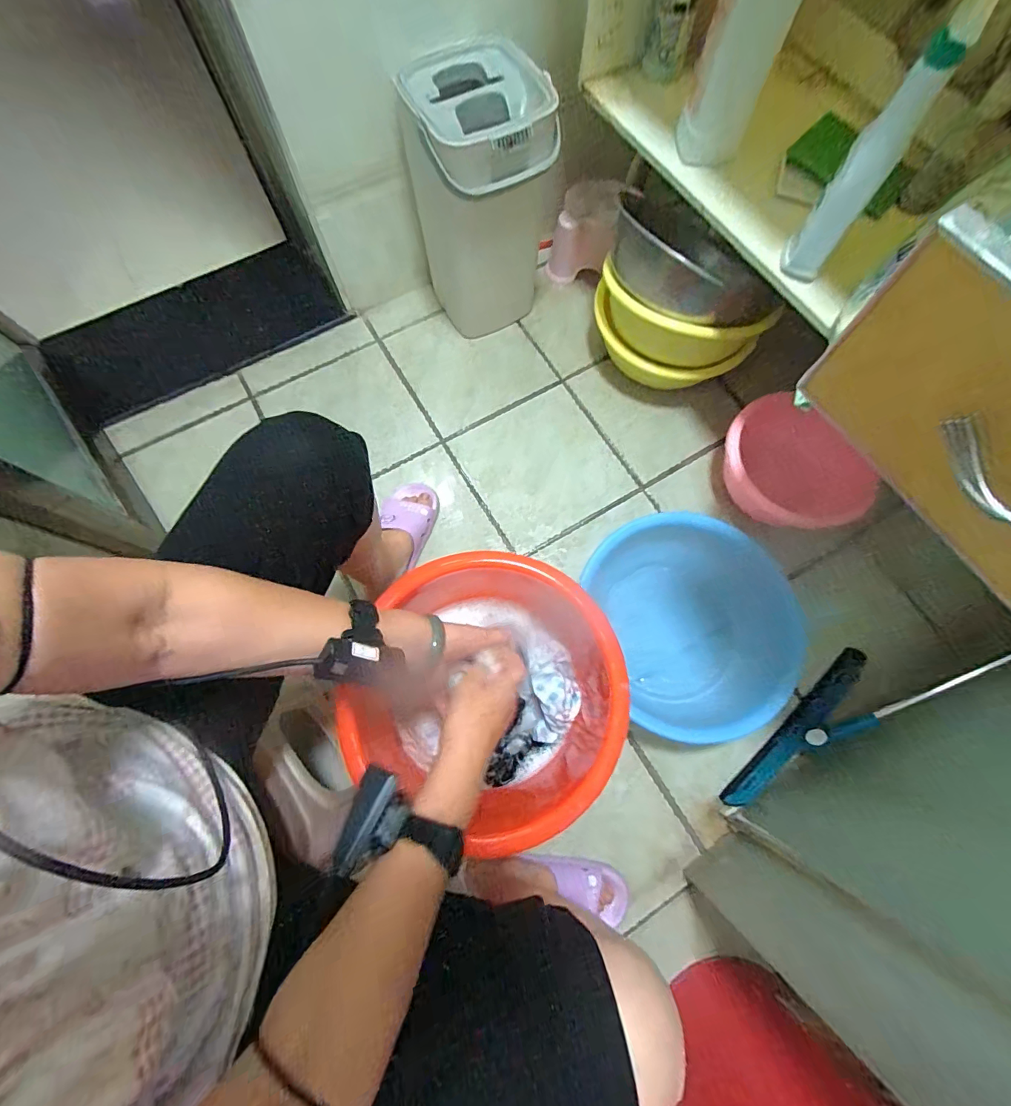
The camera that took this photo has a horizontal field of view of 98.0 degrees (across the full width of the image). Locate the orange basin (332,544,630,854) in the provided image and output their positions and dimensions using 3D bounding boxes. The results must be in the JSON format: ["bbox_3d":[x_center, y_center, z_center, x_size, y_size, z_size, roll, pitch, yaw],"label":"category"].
[{"bbox_3d":[-0.012,0.184,0.636,0.308,0.300,0.296,0,73,-1],"label":"orange basin"}]

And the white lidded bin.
[{"bbox_3d":[-0.039,-0.619,0.824,0.240,0.380,0.173,-12,73,-4],"label":"white lidded bin"}]

